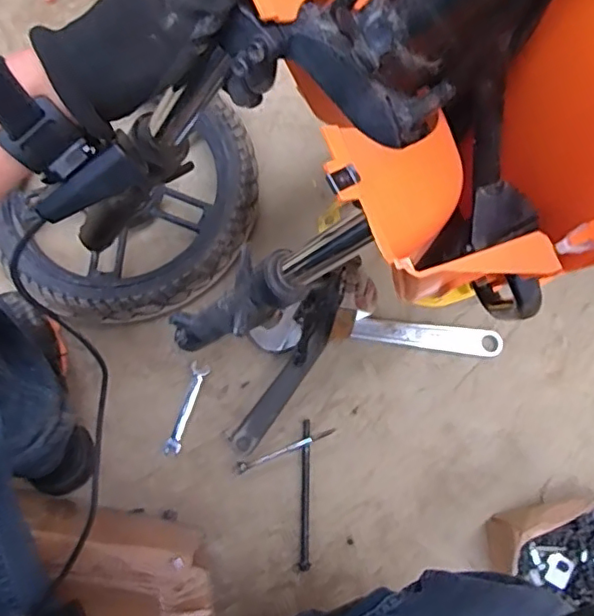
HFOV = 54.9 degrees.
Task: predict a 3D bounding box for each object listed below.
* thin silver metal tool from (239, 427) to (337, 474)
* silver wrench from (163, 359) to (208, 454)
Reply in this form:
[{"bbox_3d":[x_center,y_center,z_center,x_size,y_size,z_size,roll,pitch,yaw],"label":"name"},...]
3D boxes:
[{"bbox_3d":[-0.015,0.191,0.774,0.136,0.011,0.013,-22,78,-5],"label":"thin silver metal tool"},{"bbox_3d":[-0.154,0.140,0.792,0.024,0.006,0.125,16,77,3],"label":"silver wrench"}]

